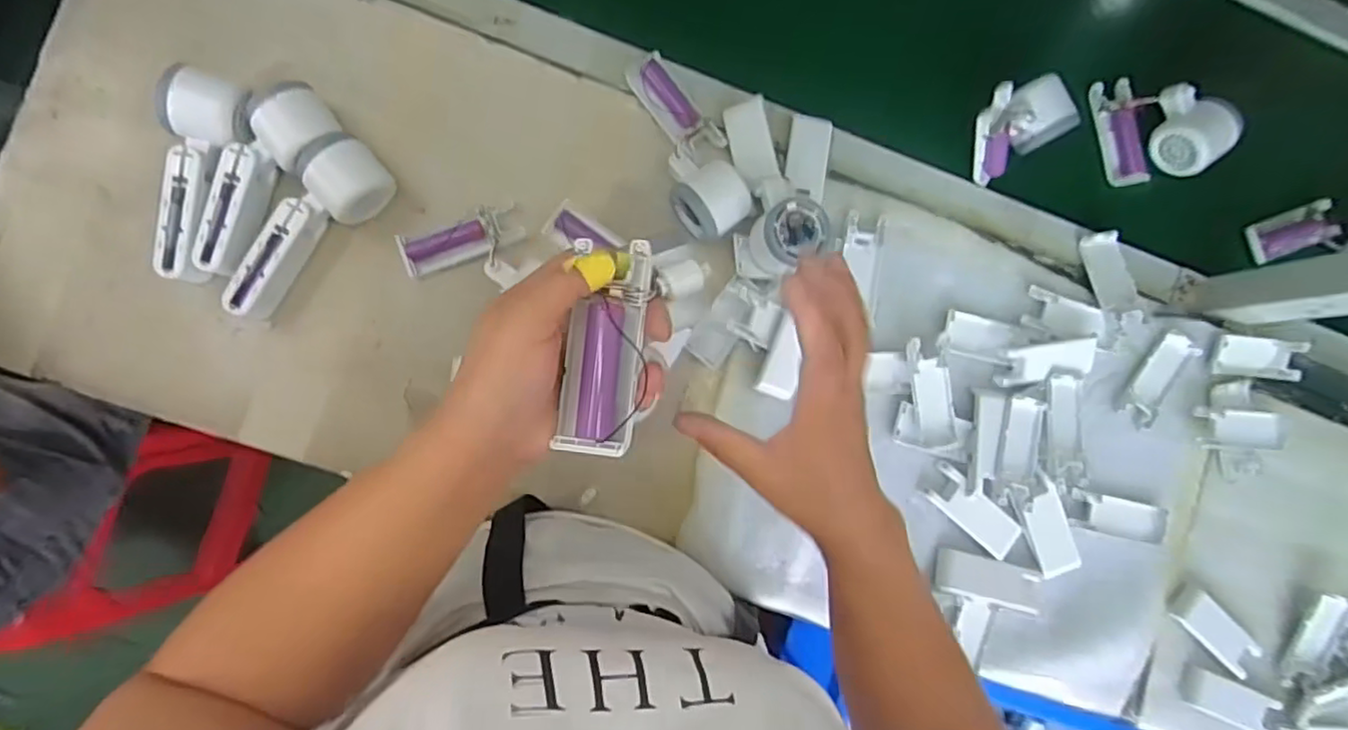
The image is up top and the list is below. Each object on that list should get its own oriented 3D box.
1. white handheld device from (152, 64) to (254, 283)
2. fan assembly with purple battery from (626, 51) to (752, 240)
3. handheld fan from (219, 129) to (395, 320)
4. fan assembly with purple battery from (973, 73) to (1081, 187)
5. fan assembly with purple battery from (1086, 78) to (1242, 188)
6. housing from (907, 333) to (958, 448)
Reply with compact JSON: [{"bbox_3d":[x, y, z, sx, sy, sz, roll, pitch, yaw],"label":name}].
[{"bbox_3d":[-0.375,-0.148,0.526,0.055,0.054,0.161,5,86,-7],"label":"white handheld device"},{"bbox_3d":[0.015,-0.199,0.585,0.064,0.043,0.173,-18,91,-7],"label":"fan assembly with purple battery"},{"bbox_3d":[-0.301,-0.109,0.539,0.058,0.048,0.165,33,85,-5],"label":"handheld fan"},{"bbox_3d":[0.317,-0.227,0.602,0.095,0.092,0.052,-26,53,19],"label":"fan assembly with purple battery"},{"bbox_3d":[0.487,-0.241,0.647,0.105,0.048,0.108,-13,90,-7],"label":"fan assembly with purple battery"},{"bbox_3d":[0.244,0.025,0.611,0.042,0.024,0.102,-9,89,-7],"label":"housing"}]

